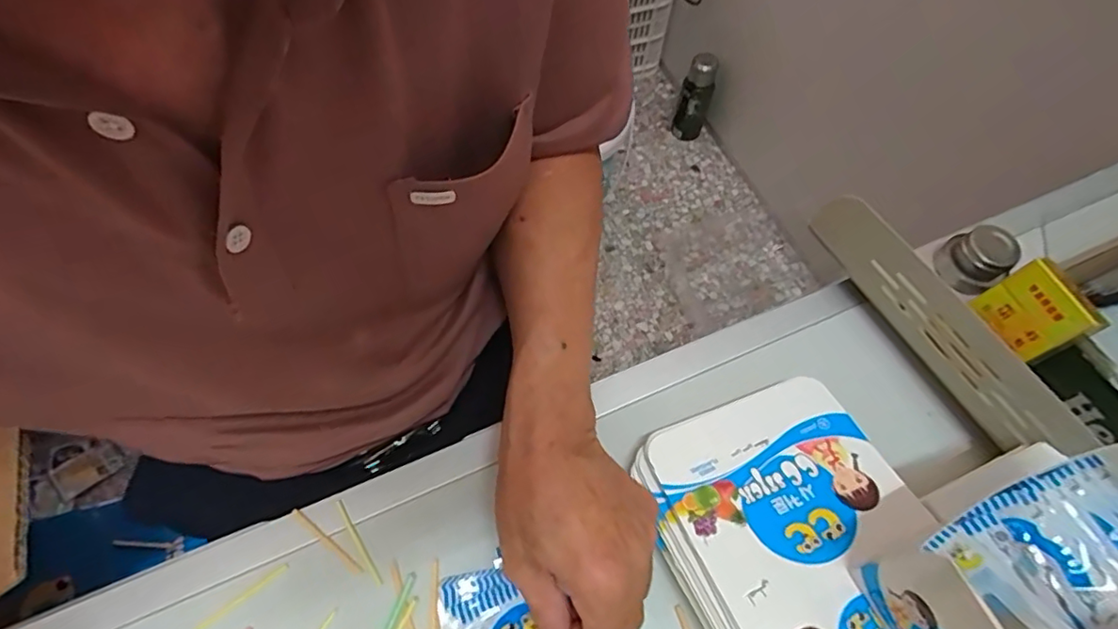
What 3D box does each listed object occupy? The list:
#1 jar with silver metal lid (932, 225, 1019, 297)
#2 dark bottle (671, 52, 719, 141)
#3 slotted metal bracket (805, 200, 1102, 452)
[{"bbox_3d":[0.344,-0.047,0.471,0.039,0.041,0.048,-26,65,-16],"label":"jar with silver metal lid"},{"bbox_3d":[0.318,-0.499,1.344,0.073,0.216,0.065,15,61,6],"label":"dark bottle"},{"bbox_3d":[0.266,0.001,0.416,0.009,0.063,0.225,-22,64,-14],"label":"slotted metal bracket"}]

